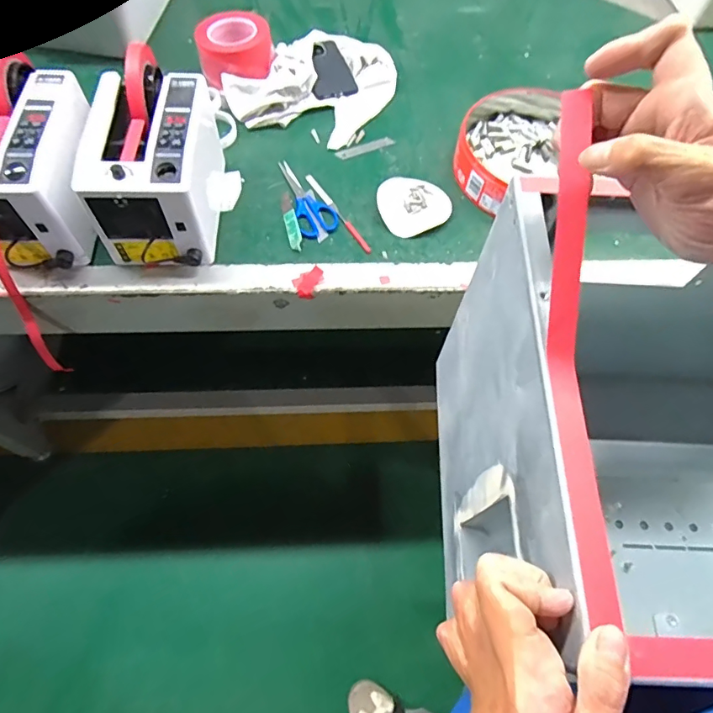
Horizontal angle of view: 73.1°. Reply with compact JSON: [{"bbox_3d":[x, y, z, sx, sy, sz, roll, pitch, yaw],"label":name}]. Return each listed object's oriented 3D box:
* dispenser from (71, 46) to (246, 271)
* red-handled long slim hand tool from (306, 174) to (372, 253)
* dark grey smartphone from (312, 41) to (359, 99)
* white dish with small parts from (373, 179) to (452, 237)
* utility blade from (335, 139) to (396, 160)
[{"bbox_3d":[-0.263,-0.261,0.651,0.140,0.165,0.241,1,63,-2],"label":"dispenser"},{"bbox_3d":[-0.029,-0.220,0.734,0.012,0.006,0.176,-30,68,-16],"label":"red-handled long slim hand tool"},{"bbox_3d":[-0.045,-0.520,0.873,0.074,0.014,0.155,-6,63,-6],"label":"dark grey smartphone"},{"bbox_3d":[0.087,-0.236,0.743,0.112,0.021,0.099,-26,67,-15],"label":"white dish with small parts"},{"bbox_3d":[0.015,-0.350,0.807,0.101,0.009,0.021,-20,65,-12],"label":"utility blade"}]

